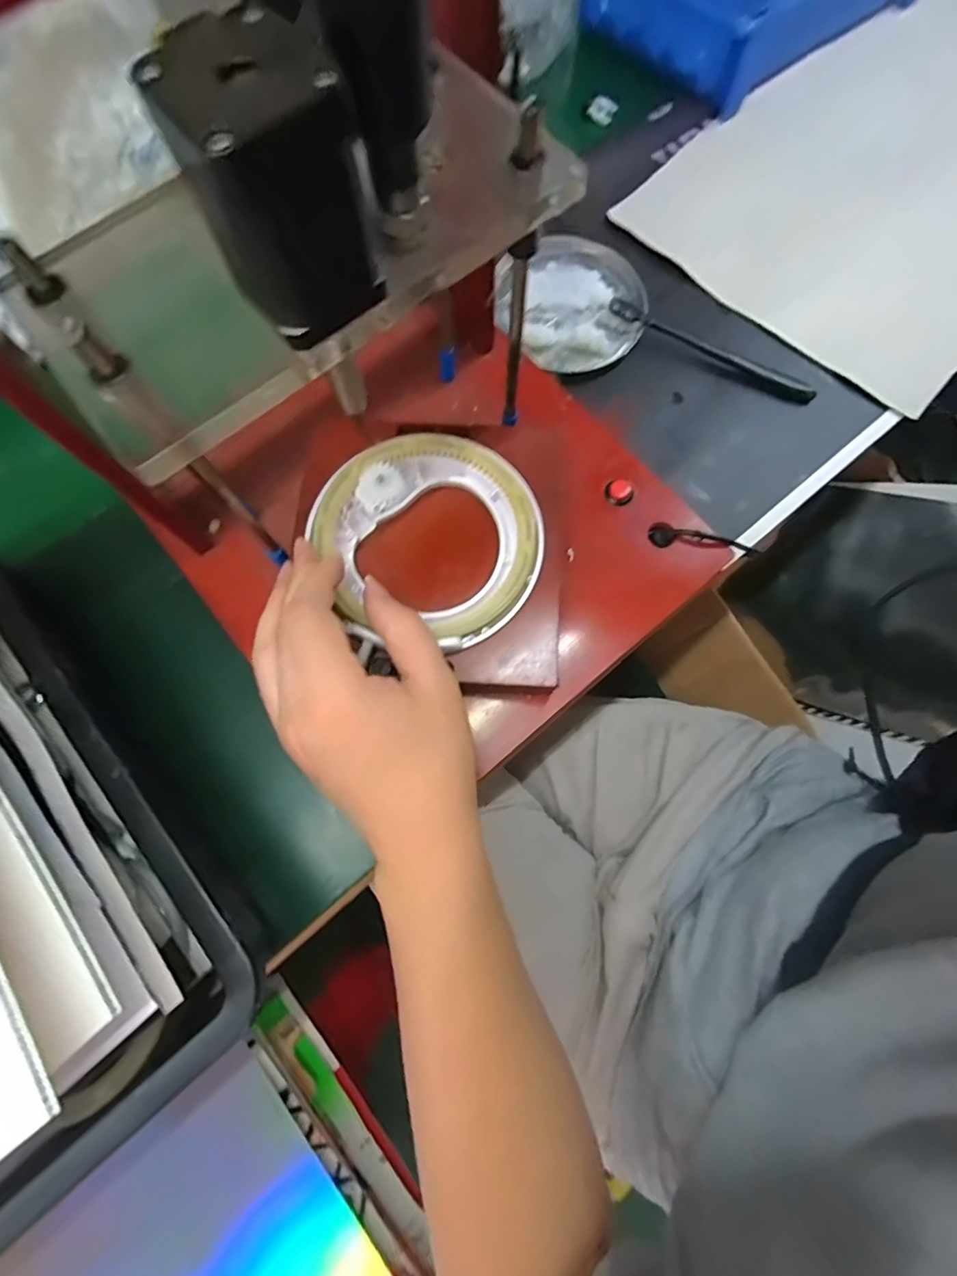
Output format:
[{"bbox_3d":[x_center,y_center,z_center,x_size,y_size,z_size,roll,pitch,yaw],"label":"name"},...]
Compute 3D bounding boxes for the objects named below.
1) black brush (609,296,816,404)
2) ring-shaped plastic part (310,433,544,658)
[{"bbox_3d":[0.186,-0.232,0.422,0.175,0.018,0.012,25,71,8],"label":"black brush"},{"bbox_3d":[-0.026,-0.058,0.303,0.121,0.022,0.128,0,69,-1],"label":"ring-shaped plastic part"}]

